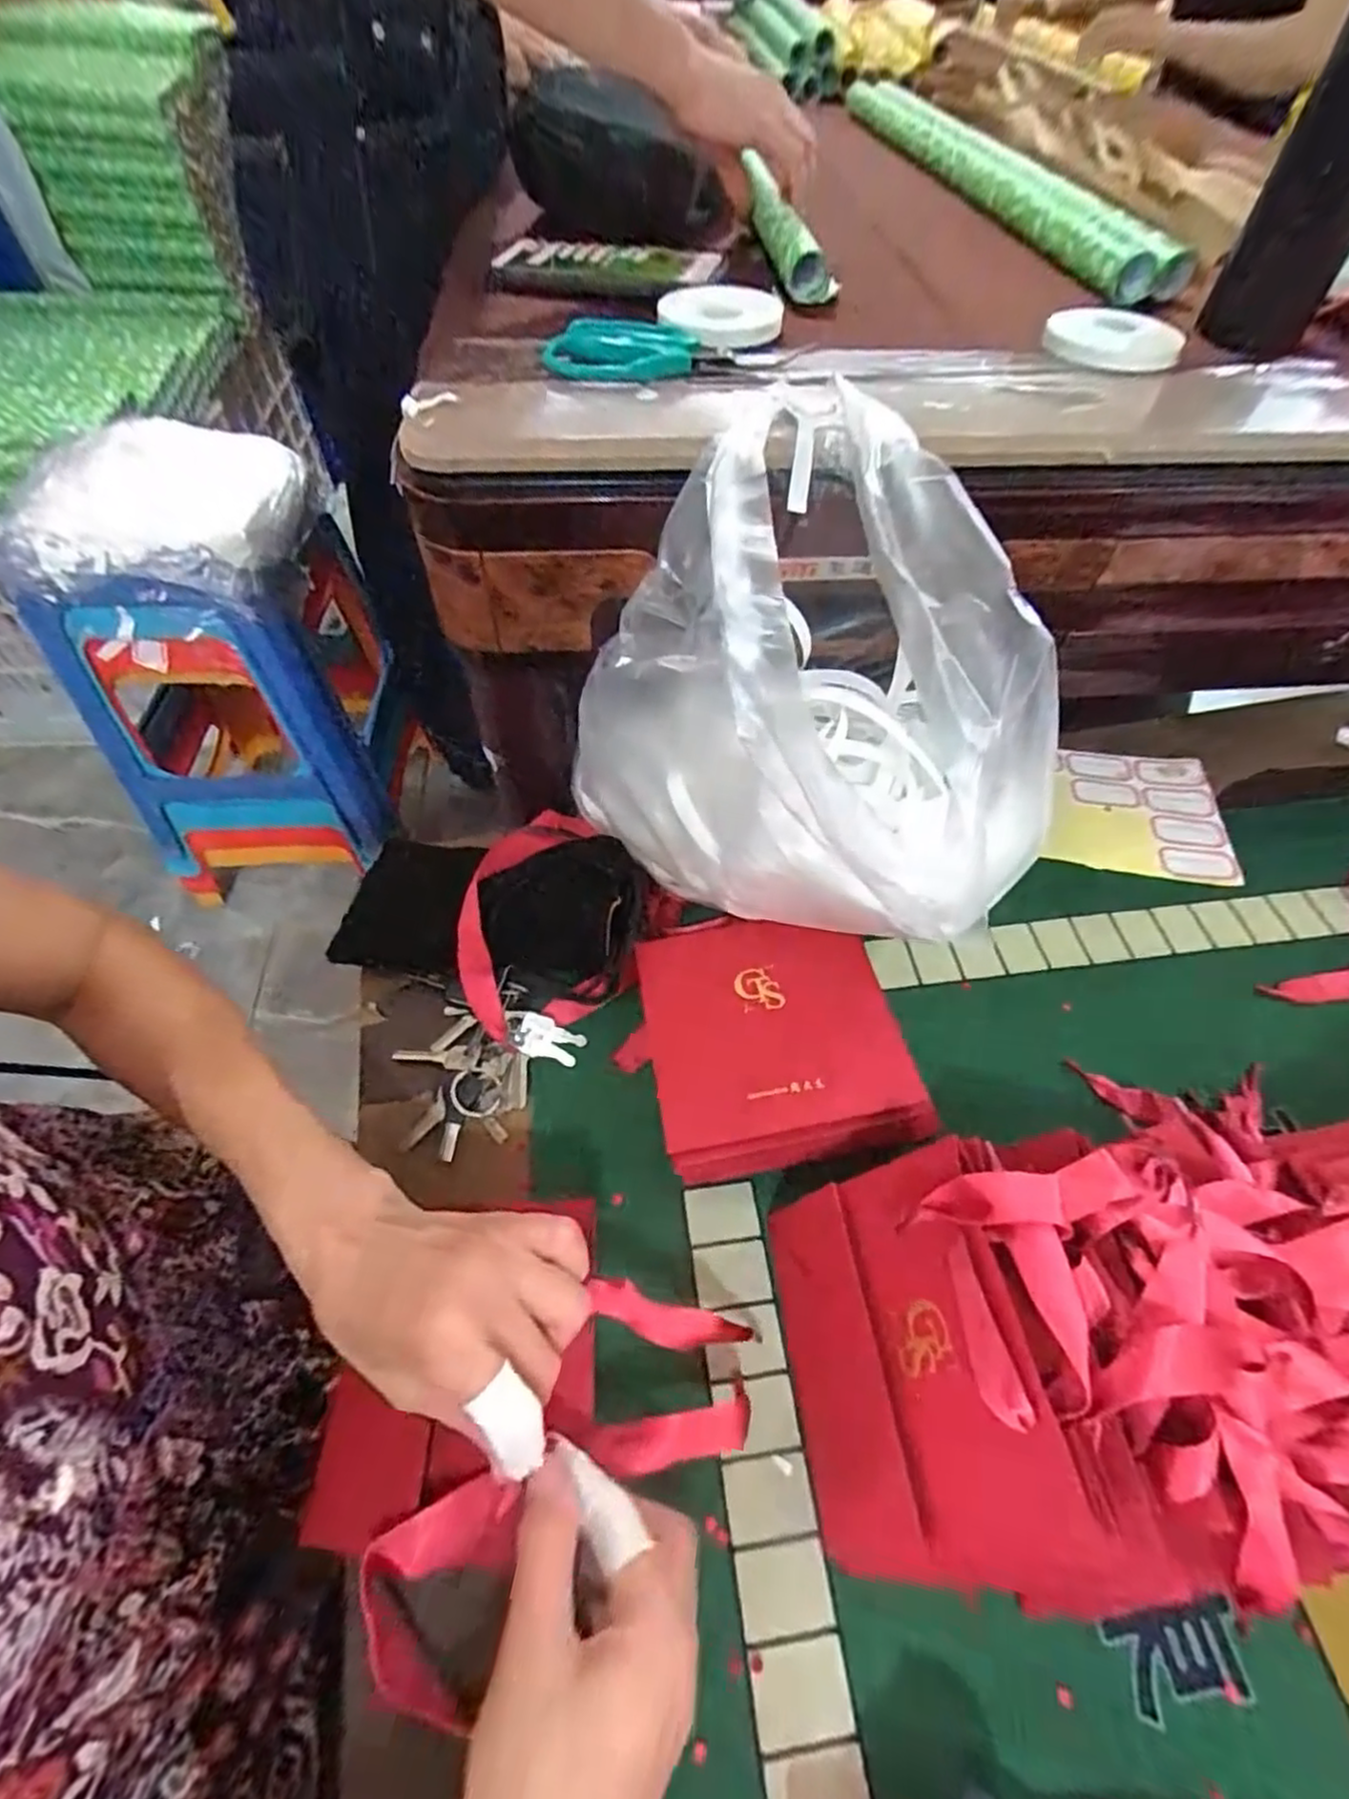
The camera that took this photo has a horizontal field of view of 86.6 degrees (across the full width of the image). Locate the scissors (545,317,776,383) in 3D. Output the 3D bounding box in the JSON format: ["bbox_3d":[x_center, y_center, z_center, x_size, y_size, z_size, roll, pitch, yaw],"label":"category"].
[{"bbox_3d":[-0.010,-0.331,0.432,0.135,0.017,0.057,-5,55,-5],"label":"scissors"}]

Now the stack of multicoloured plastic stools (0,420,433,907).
[{"bbox_3d":[-0.565,-0.297,0.931,0.325,0.472,0.300,-7,55,-7],"label":"stack of multicoloured plastic stools"}]

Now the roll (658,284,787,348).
[{"bbox_3d":[0.032,-0.369,0.454,0.075,0.016,0.080,1,55,-1],"label":"roll"}]

